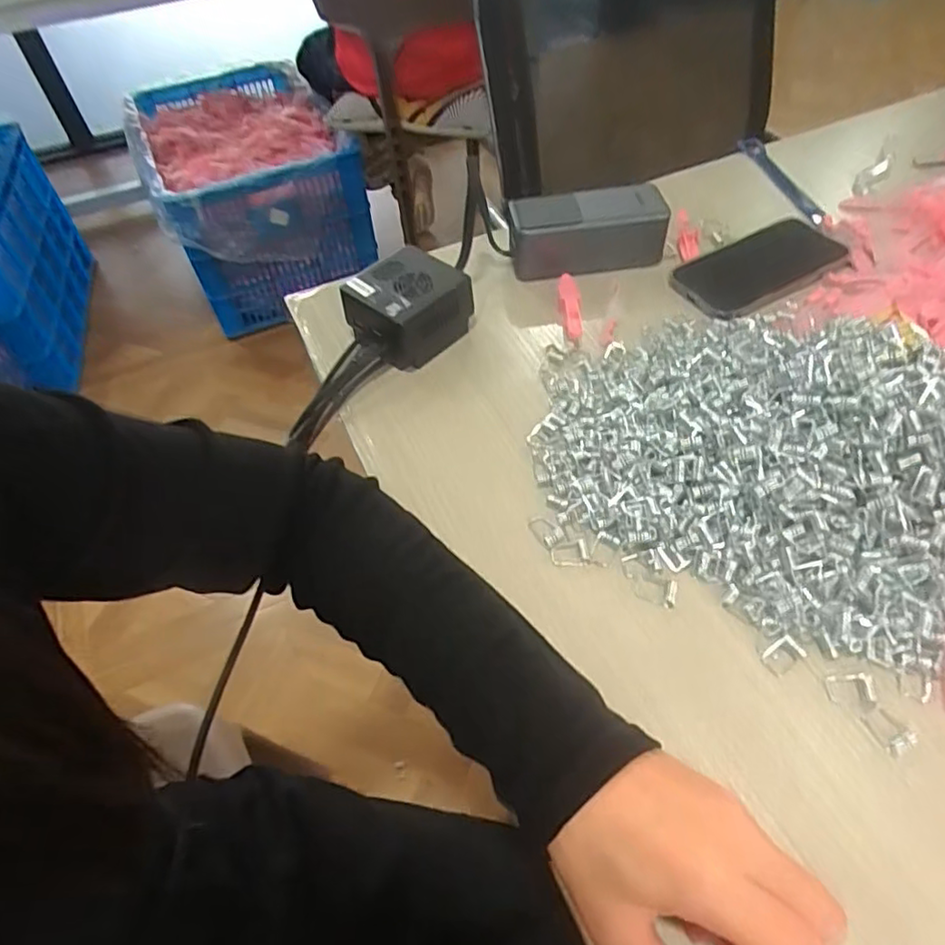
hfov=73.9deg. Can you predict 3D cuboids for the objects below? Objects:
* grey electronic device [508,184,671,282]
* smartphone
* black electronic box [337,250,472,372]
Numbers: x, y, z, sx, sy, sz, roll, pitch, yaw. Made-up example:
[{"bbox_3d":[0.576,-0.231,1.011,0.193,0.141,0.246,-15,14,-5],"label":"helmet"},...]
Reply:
[{"bbox_3d":[0.099,-0.207,0.540,0.130,0.054,0.049,-5,52,0],"label":"grey electronic device"},{"bbox_3d":[0.238,-0.173,0.524,0.132,0.016,0.080,-22,54,-12],"label":"smartphone"},{"bbox_3d":[-0.051,-0.128,0.496,0.073,0.055,0.085,36,63,27],"label":"black electronic box"}]

